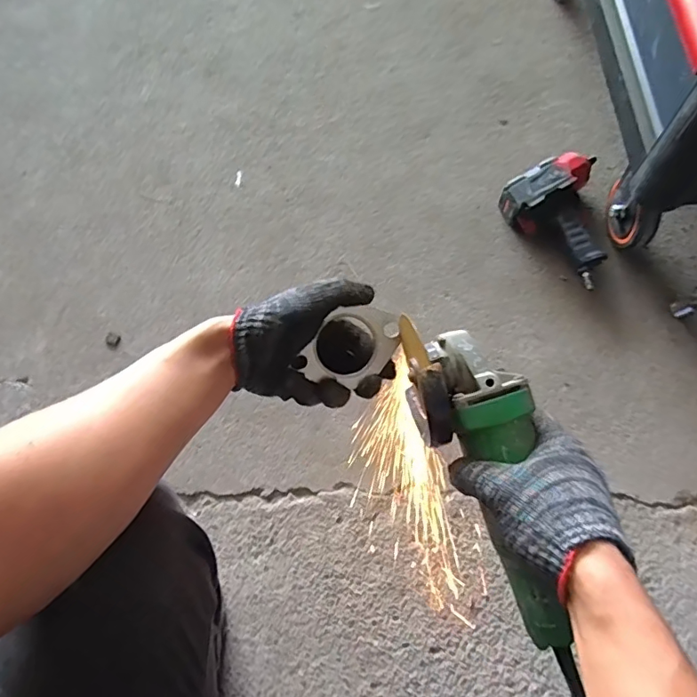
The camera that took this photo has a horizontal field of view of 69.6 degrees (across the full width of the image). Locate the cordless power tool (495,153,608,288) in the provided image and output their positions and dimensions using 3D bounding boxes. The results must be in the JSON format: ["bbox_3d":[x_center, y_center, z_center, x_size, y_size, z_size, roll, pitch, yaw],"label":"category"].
[{"bbox_3d":[0.377,-0.216,0.825,0.168,0.062,0.212,-29,71,-6],"label":"cordless power tool"}]

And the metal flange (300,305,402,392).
[{"bbox_3d":[0.006,-0.002,0.456,0.067,0.011,0.088,36,85,-5],"label":"metal flange"}]

